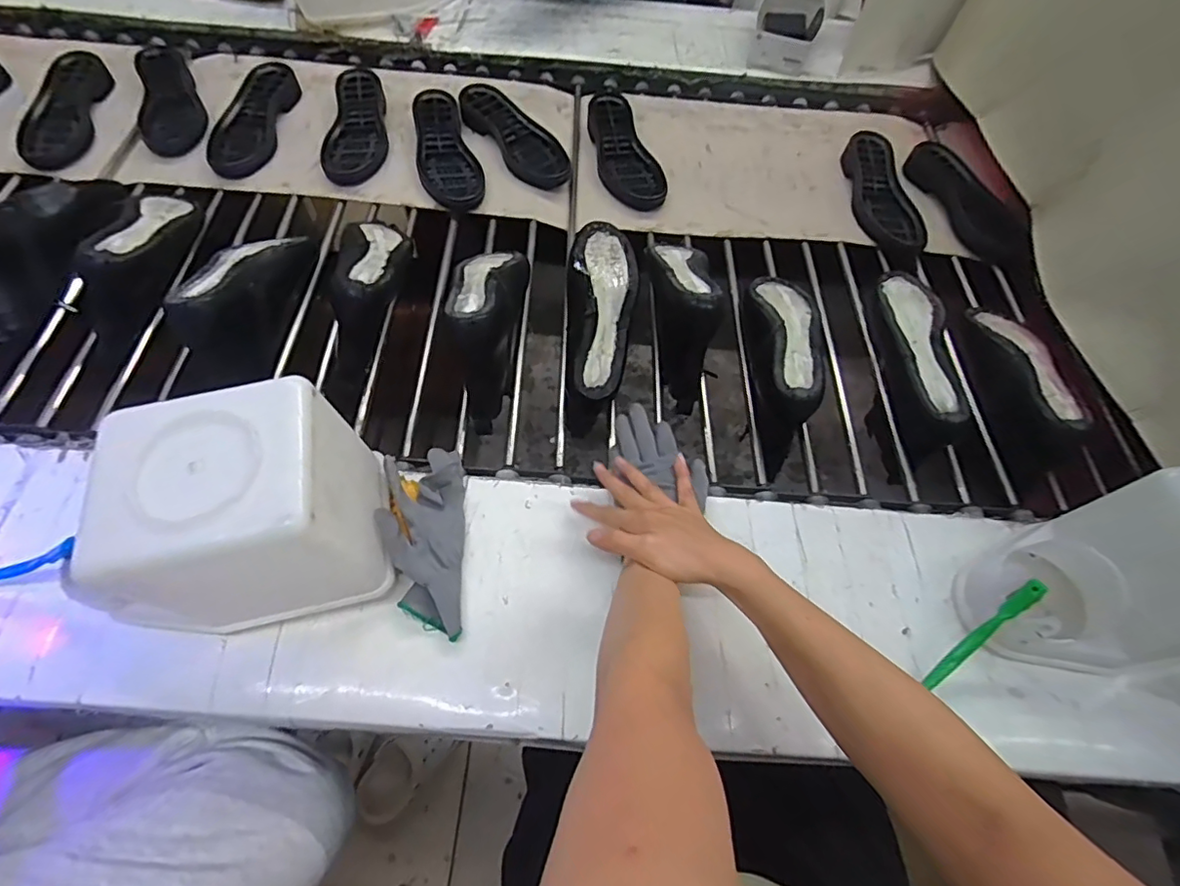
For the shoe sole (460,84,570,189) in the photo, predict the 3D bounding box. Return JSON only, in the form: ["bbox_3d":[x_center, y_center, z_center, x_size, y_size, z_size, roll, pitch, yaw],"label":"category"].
[{"bbox_3d":[-0.123,-0.493,0.892,0.092,0.027,0.239,-34,66,-18],"label":"shoe sole"}]

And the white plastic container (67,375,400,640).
[{"bbox_3d":[-0.257,0.052,0.438,0.155,0.152,0.129,-11,61,-7],"label":"white plastic container"}]

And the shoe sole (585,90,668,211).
[{"bbox_3d":[0.050,-0.466,0.885,0.086,0.034,0.247,-16,62,-10],"label":"shoe sole"}]

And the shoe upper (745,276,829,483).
[{"bbox_3d":[0.233,-0.104,0.681,0.083,0.093,0.263,9,60,4],"label":"shoe upper"}]

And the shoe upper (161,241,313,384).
[{"bbox_3d":[-0.405,-0.173,0.657,0.087,0.114,0.235,6,60,3],"label":"shoe upper"}]

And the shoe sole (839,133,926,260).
[{"bbox_3d":[0.453,-0.386,0.862,0.082,0.025,0.253,-1,60,-1],"label":"shoe sole"}]

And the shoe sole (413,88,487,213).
[{"bbox_3d":[-0.223,-0.454,0.864,0.090,0.030,0.252,-13,61,-8],"label":"shoe sole"}]

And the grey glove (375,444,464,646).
[{"bbox_3d":[-0.152,0.081,0.514,0.066,0.050,0.183,-5,62,-4],"label":"grey glove"}]

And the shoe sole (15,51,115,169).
[{"bbox_3d":[-0.815,-0.523,0.865,0.081,0.029,0.242,-9,61,-6],"label":"shoe sole"}]

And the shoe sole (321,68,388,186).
[{"bbox_3d":[-0.366,-0.501,0.880,0.088,0.025,0.241,-3,60,-3],"label":"shoe sole"}]

